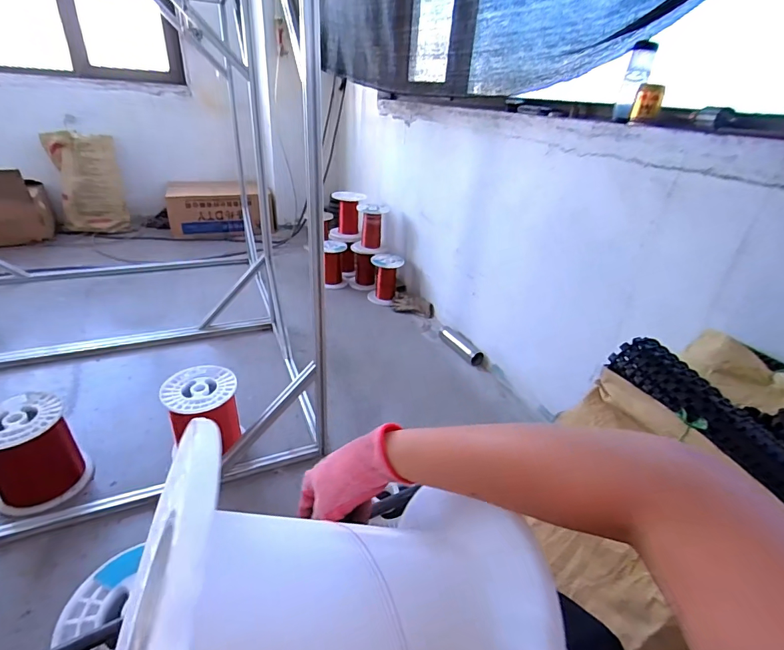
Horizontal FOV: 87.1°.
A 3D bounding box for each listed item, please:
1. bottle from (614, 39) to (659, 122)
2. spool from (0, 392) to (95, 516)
[{"bbox_3d":[0.617,-0.618,1.055,0.061,0.167,0.062,17,32,21],"label":"bottle"},{"bbox_3d":[-0.953,0.332,1.085,0.187,0.247,0.193,24,35,31],"label":"spool"}]

